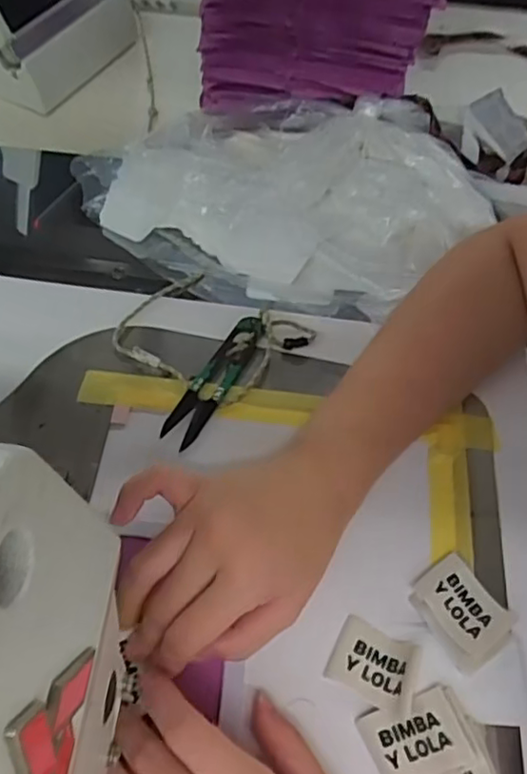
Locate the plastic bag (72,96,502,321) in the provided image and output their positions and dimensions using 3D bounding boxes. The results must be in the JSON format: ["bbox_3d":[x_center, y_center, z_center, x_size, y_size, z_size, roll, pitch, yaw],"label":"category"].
[{"bbox_3d":[0.019,-0.147,0.480,0.304,0.036,0.210,-6,59,-6],"label":"plastic bag"}]

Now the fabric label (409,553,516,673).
[{"bbox_3d":[0.105,0.120,0.340,0.041,0.004,0.050,-34,63,-19],"label":"fabric label"}]

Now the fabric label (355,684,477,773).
[{"bbox_3d":[0.075,0.171,0.308,0.046,0.008,0.036,-14,49,-13],"label":"fabric label"}]

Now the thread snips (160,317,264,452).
[{"bbox_3d":[-0.031,-0.006,0.410,0.024,0.008,0.102,25,60,13],"label":"thread snips"}]

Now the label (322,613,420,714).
[{"bbox_3d":[0.058,0.141,0.324,0.041,0.010,0.032,24,60,12],"label":"label"}]

